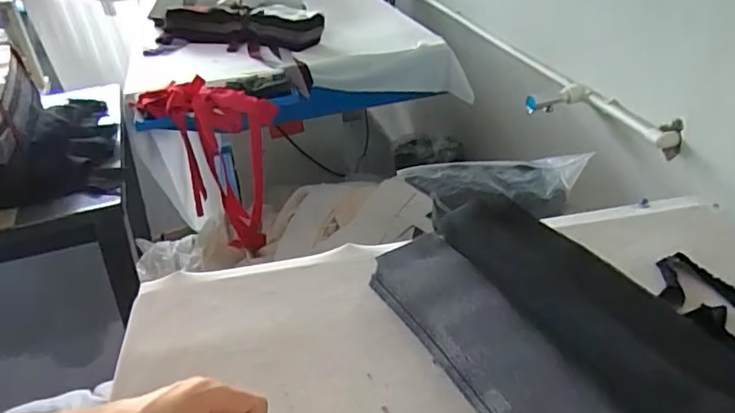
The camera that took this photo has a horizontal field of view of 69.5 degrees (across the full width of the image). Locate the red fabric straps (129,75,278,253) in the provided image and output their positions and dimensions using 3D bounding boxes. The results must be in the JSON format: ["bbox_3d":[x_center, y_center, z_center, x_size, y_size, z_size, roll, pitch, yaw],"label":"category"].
[{"bbox_3d":[-0.326,-0.062,1.214,0.261,0.452,0.148,10,37,18],"label":"red fabric straps"}]

